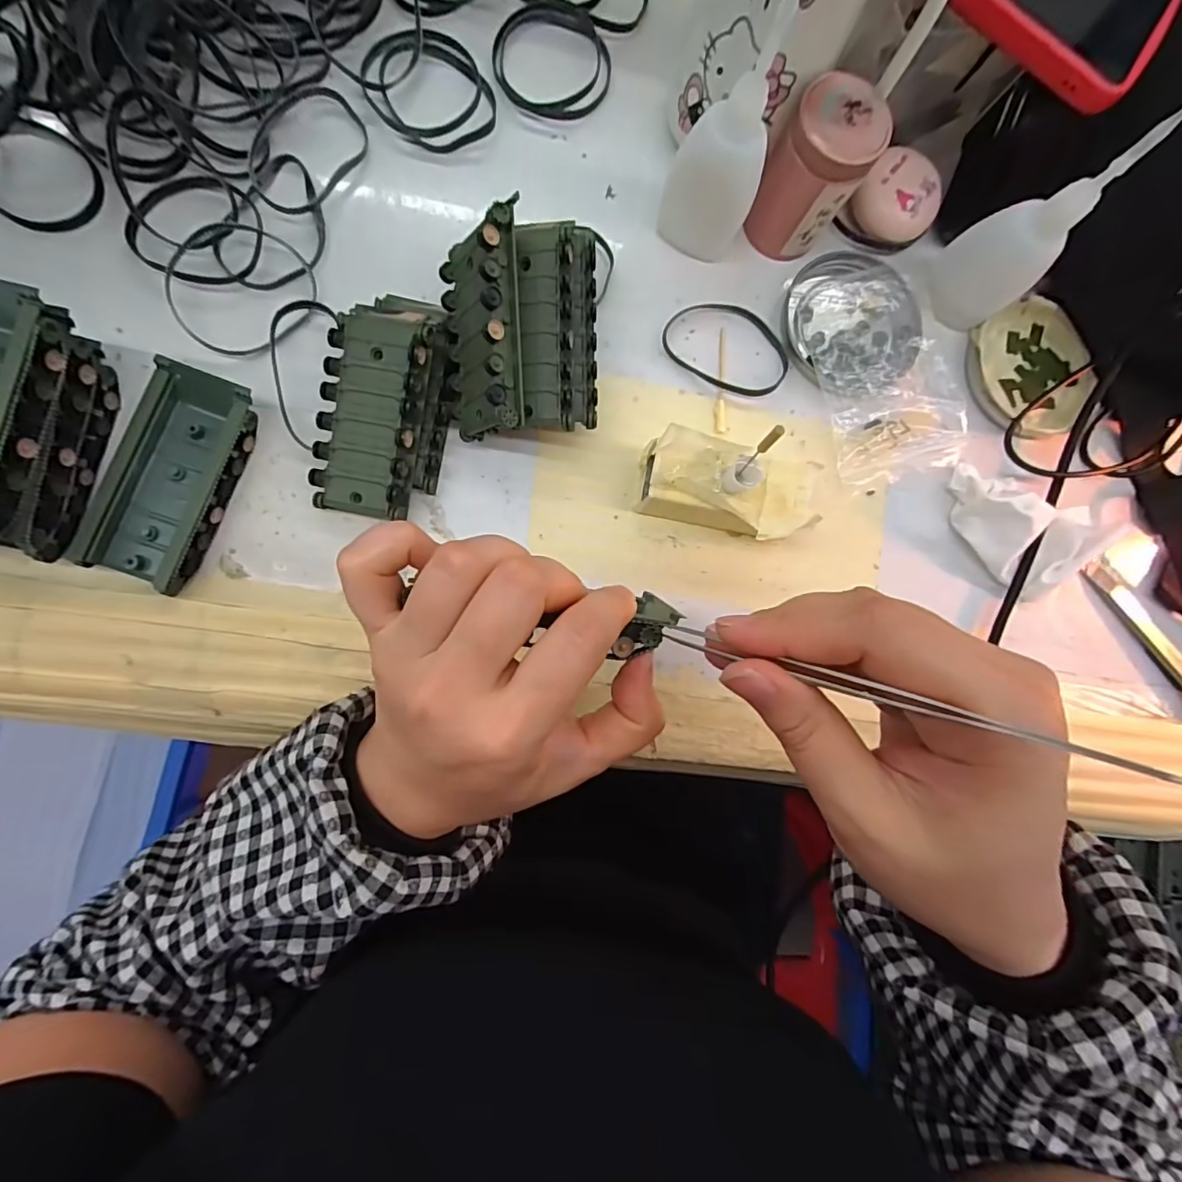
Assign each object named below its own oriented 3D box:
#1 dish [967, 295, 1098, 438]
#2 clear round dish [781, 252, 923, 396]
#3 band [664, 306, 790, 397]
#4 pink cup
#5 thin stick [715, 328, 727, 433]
[{"bbox_3d":[0.254,-0.128,0.310,0.072,0.017,0.075,0,87,-7],"label":"dish"},{"bbox_3d":[0.146,-0.150,0.297,0.077,0.010,0.080,0,87,-7],"label":"clear round dish"},{"bbox_3d":[0.076,-0.135,0.291,0.070,0.007,0.047,30,84,-5],"label":"band"},{"bbox_3d":[0.112,-0.213,0.267,0.047,0.068,0.047,33,83,-4],"label":"pink cup"},{"bbox_3d":[0.071,-0.115,0.291,0.007,0.004,0.059,2,87,-7],"label":"thin stick"}]

